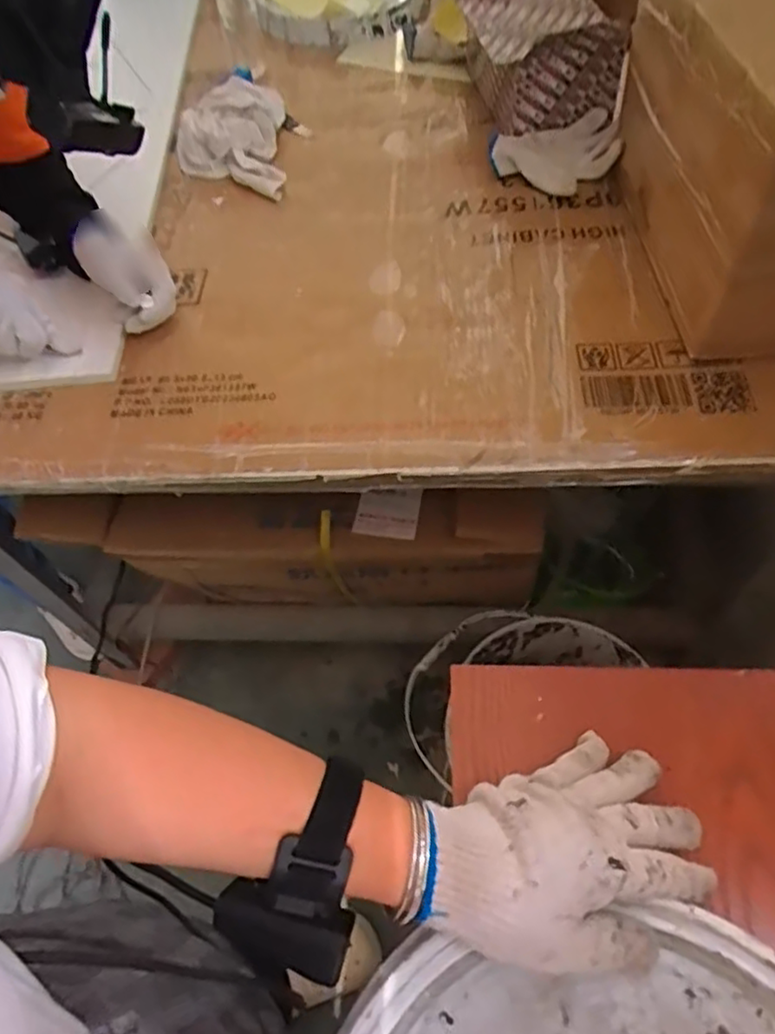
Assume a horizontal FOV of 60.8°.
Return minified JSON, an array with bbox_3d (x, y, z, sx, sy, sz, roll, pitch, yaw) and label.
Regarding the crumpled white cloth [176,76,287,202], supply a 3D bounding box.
[{"bbox_3d":[-0.198,-0.479,0.840,0.130,0.088,0.141,-2,59,2],"label":"crumpled white cloth"}]

